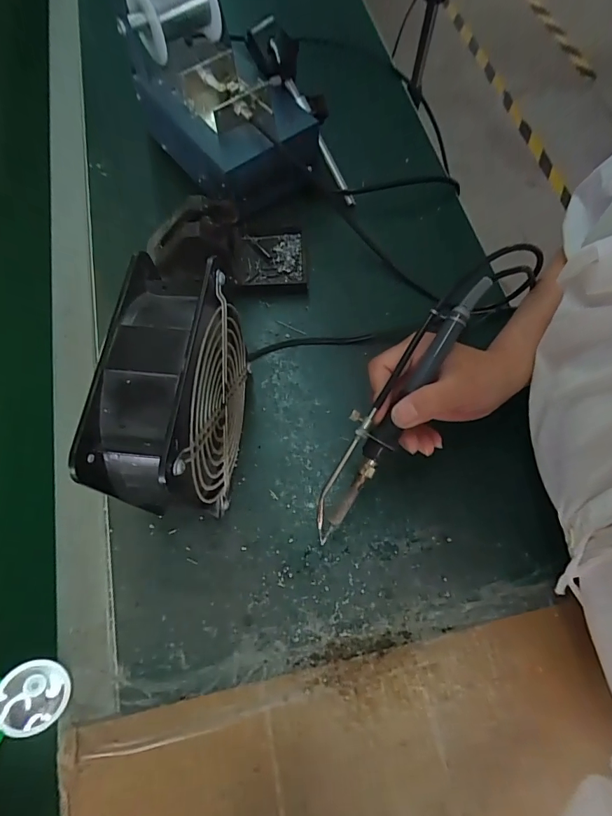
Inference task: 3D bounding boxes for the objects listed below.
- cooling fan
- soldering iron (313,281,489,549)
[{"bbox_3d":[-0.083,0.003,0.302,0.062,0.153,0.146,3,68,3],"label":"cooling fan"},{"bbox_3d":[0.059,-0.002,0.296,0.031,0.015,0.203,33,93,14],"label":"soldering iron"}]

